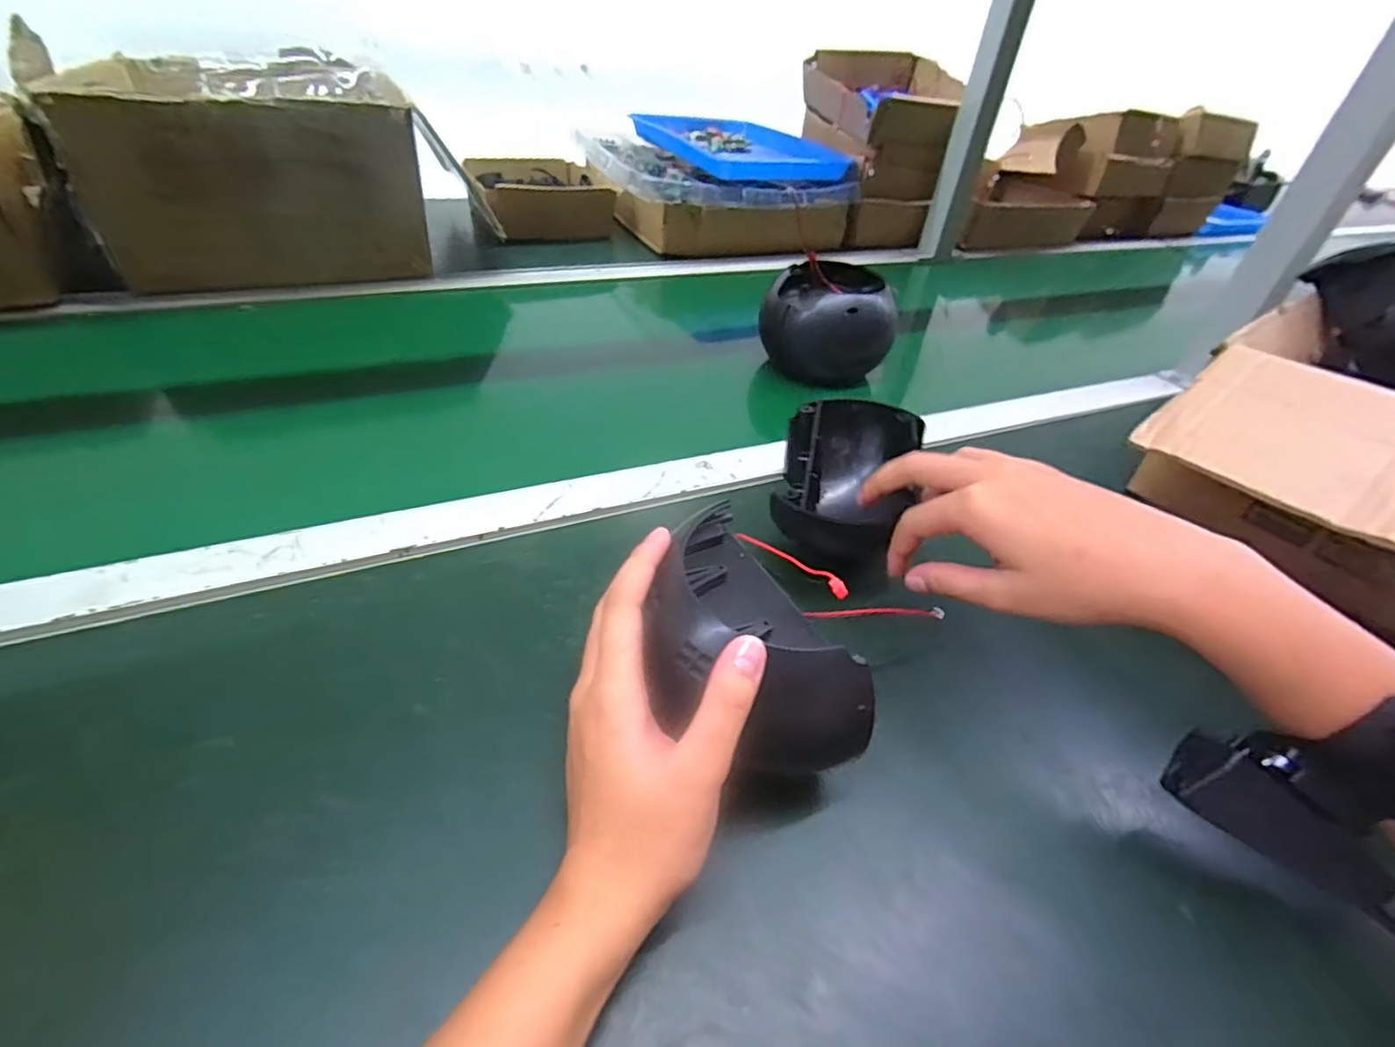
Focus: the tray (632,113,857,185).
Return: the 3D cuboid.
[{"bbox_3d":[0.070,-0.597,0.960,0.268,0.045,0.302,-16,46,-24],"label":"tray"}]

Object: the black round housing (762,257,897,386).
[{"bbox_3d":[0.125,-0.187,0.585,0.121,0.105,0.077,20,43,16],"label":"black round housing"}]

